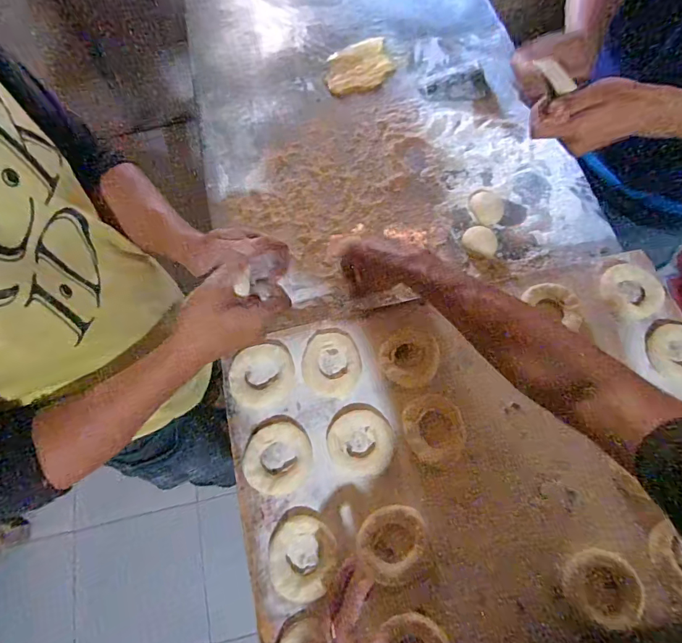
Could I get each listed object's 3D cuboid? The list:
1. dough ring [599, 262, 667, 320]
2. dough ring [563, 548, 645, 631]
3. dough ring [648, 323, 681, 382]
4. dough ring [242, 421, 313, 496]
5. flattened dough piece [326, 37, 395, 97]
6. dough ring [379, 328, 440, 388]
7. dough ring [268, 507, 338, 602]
[{"bbox_3d":[0.384,-0.042,0.564,0.072,0.015,0.078,-1,69,2],"label":"dough ring"},{"bbox_3d":[0.274,0.276,0.449,0.071,0.017,0.065,13,71,7],"label":"dough ring"},{"bbox_3d":[0.427,0.039,0.540,0.066,0.017,0.074,-24,70,-7],"label":"dough ring"},{"bbox_3d":[-0.073,0.157,0.496,0.075,0.012,0.078,-1,69,2],"label":"dough ring"},{"bbox_3d":[0.032,-0.492,0.819,0.128,0.011,0.124,-15,69,-5],"label":"flattened dough piece"},{"bbox_3d":[0.085,0.044,0.528,0.070,0.010,0.071,-1,69,2],"label":"dough ring"},{"bbox_3d":[-0.042,0.248,0.460,0.074,0.011,0.082,18,71,9],"label":"dough ring"}]

